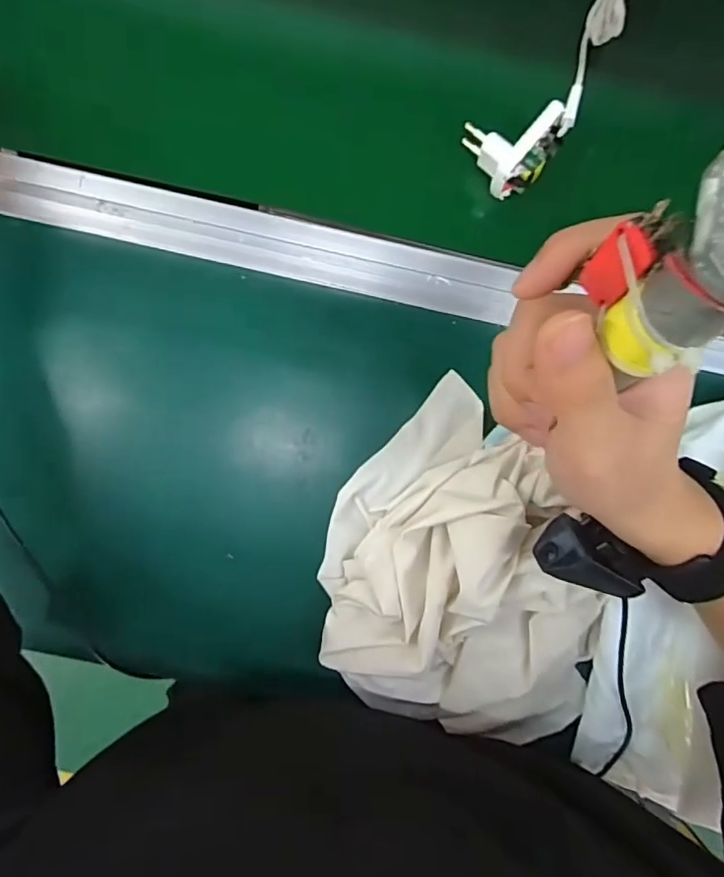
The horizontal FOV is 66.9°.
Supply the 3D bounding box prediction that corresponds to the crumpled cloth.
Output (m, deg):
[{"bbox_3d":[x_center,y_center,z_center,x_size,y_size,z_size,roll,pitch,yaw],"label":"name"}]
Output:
[{"bbox_3d":[0.075,0.110,0.369,0.227,0.061,0.200,45,89,-3],"label":"crumpled cloth"}]

